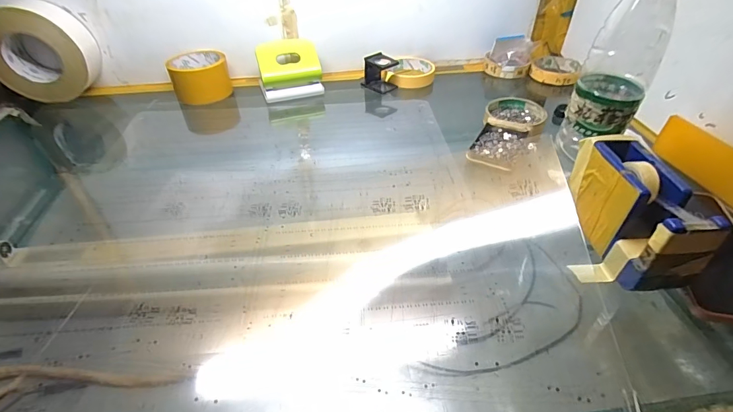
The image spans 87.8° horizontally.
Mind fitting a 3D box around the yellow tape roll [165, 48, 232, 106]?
[{"bbox_3d":[-0.272,-0.214,0.630,0.086,0.059,0.086,-16,42,-17],"label":"yellow tape roll"}]

